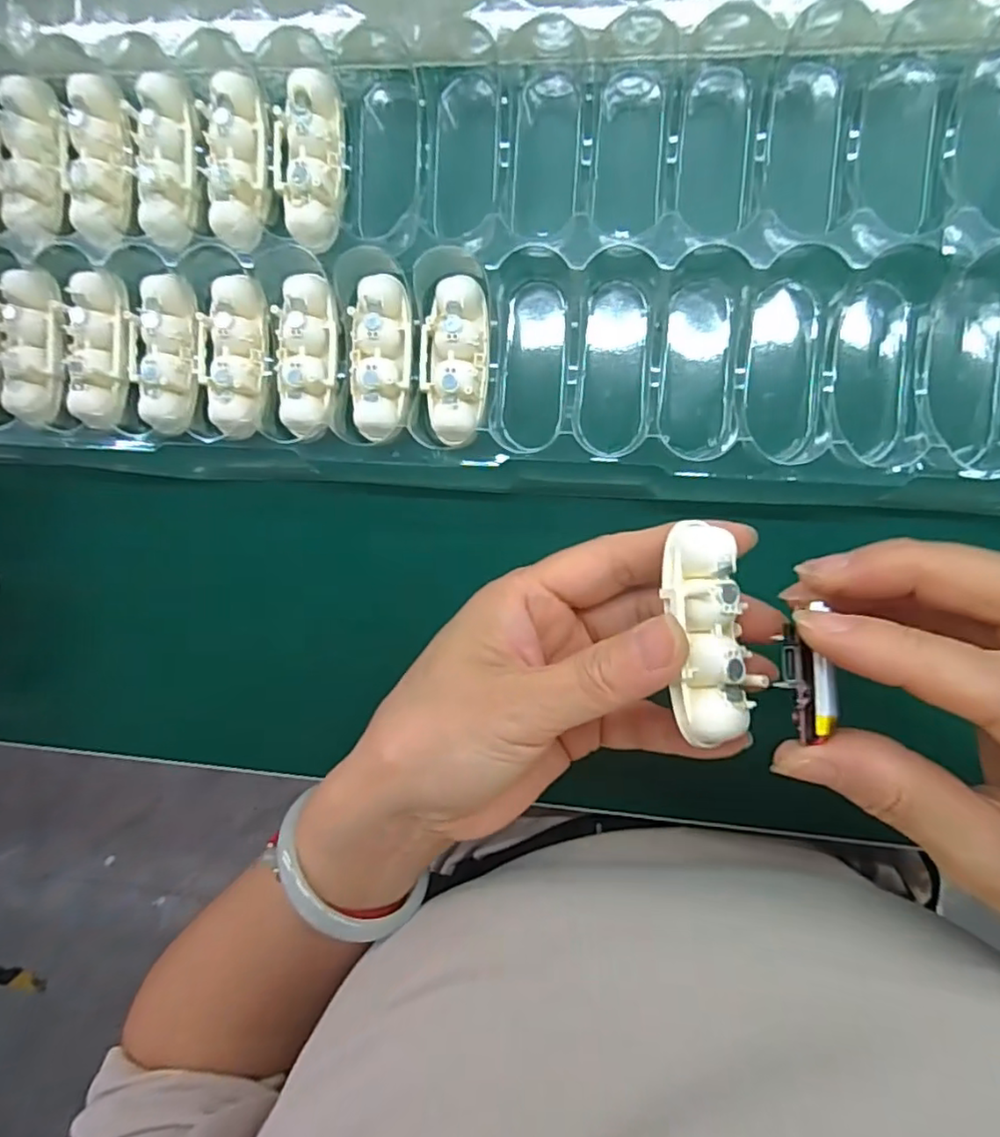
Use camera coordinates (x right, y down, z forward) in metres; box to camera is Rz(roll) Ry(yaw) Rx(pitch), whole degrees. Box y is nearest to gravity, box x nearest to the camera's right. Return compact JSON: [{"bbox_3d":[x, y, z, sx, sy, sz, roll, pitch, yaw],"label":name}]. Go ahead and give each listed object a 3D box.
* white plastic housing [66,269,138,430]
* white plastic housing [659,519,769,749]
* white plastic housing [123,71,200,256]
[{"bbox_3d":[-0.168,-0.091,0.257,0.028,0.014,0.063,0,96,7],"label":"white plastic housing"},{"bbox_3d":[0.060,0.017,0.177,0.022,0.014,0.061,-5,83,7],"label":"white plastic housing"},{"bbox_3d":[-0.135,-0.164,0.246,0.023,0.012,0.062,5,97,7],"label":"white plastic housing"}]

